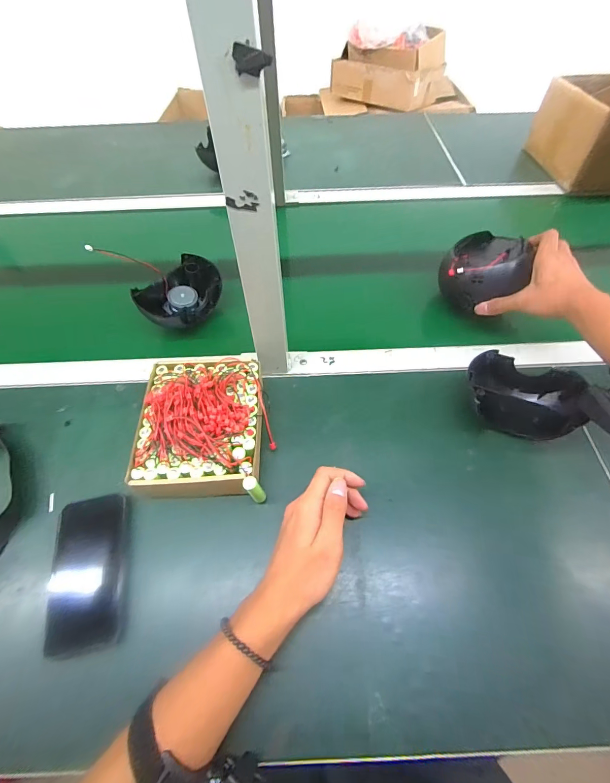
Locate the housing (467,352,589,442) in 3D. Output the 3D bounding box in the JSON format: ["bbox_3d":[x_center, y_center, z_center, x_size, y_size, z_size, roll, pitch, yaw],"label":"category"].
[{"bbox_3d":[0.257,0.005,0.446,0.119,0.073,0.099,25,61,17],"label":"housing"}]

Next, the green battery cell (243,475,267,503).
[{"bbox_3d":[-0.055,0.108,0.402,0.018,0.060,0.017,0,57,1],"label":"green battery cell"}]

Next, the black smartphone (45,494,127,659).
[{"bbox_3d":[-0.234,0.191,0.392,0.074,0.010,0.146,-6,65,-6],"label":"black smartphone"}]

